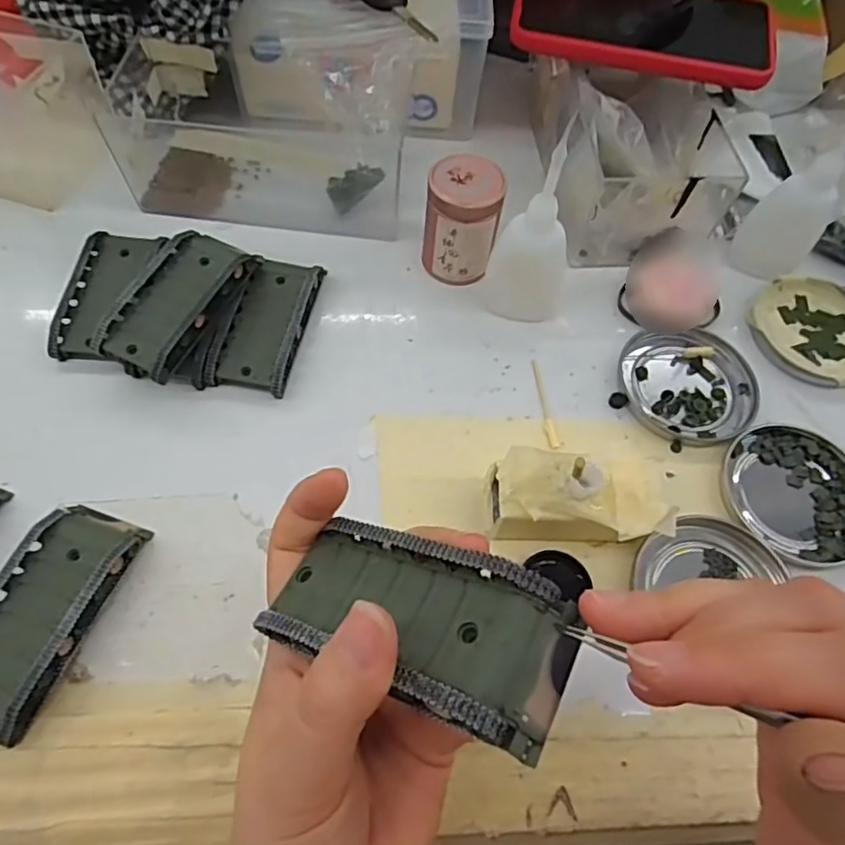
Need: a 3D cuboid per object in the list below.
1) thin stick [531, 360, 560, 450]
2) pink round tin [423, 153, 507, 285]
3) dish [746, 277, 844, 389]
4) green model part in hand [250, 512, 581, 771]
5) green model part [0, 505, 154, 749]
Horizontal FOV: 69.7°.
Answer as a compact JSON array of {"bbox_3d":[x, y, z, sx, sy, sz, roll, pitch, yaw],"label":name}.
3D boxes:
[{"bbox_3d":[0.070,-0.012,0.348,0.005,0.004,0.059,-4,62,-6],"label":"thin stick"},{"bbox_3d":[0.023,-0.120,0.369,0.043,0.065,0.039,1,61,-3],"label":"pink round tin"},{"bbox_3d":[0.249,-0.058,0.380,0.080,0.009,0.077,1,61,-3],"label":"dish"},{"bbox_3d":[-0.004,0.055,0.181,0.095,0.017,0.044,15,57,38],"label":"green model part in hand"},{"bbox_3d":[-0.168,0.082,0.269,0.045,0.023,0.096,18,62,7],"label":"green model part"}]

